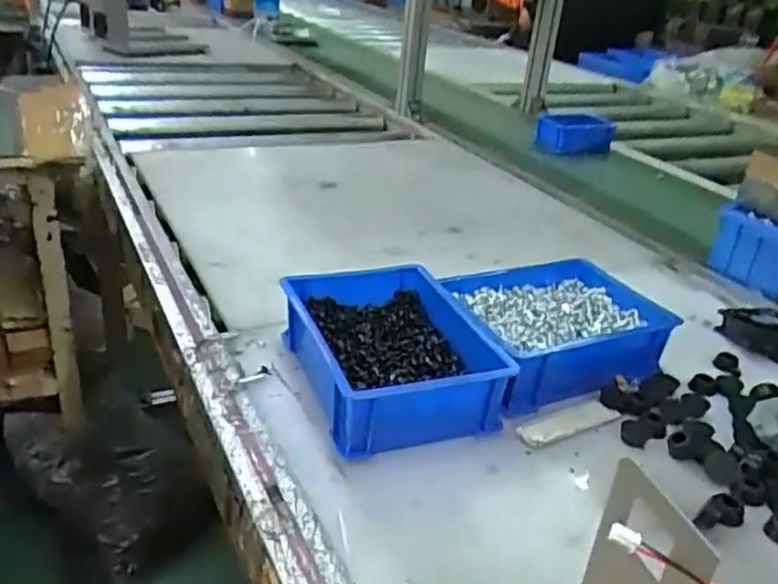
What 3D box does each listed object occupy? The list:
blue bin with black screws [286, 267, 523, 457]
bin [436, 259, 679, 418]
[{"bbox_3d":[0.002,0.051,0.606,0.155,0.067,0.198,-6,29,-23],"label":"blue bin with black screws"},{"bbox_3d":[0.156,0.038,0.669,0.202,0.068,0.154,-7,29,-26],"label":"bin"}]

